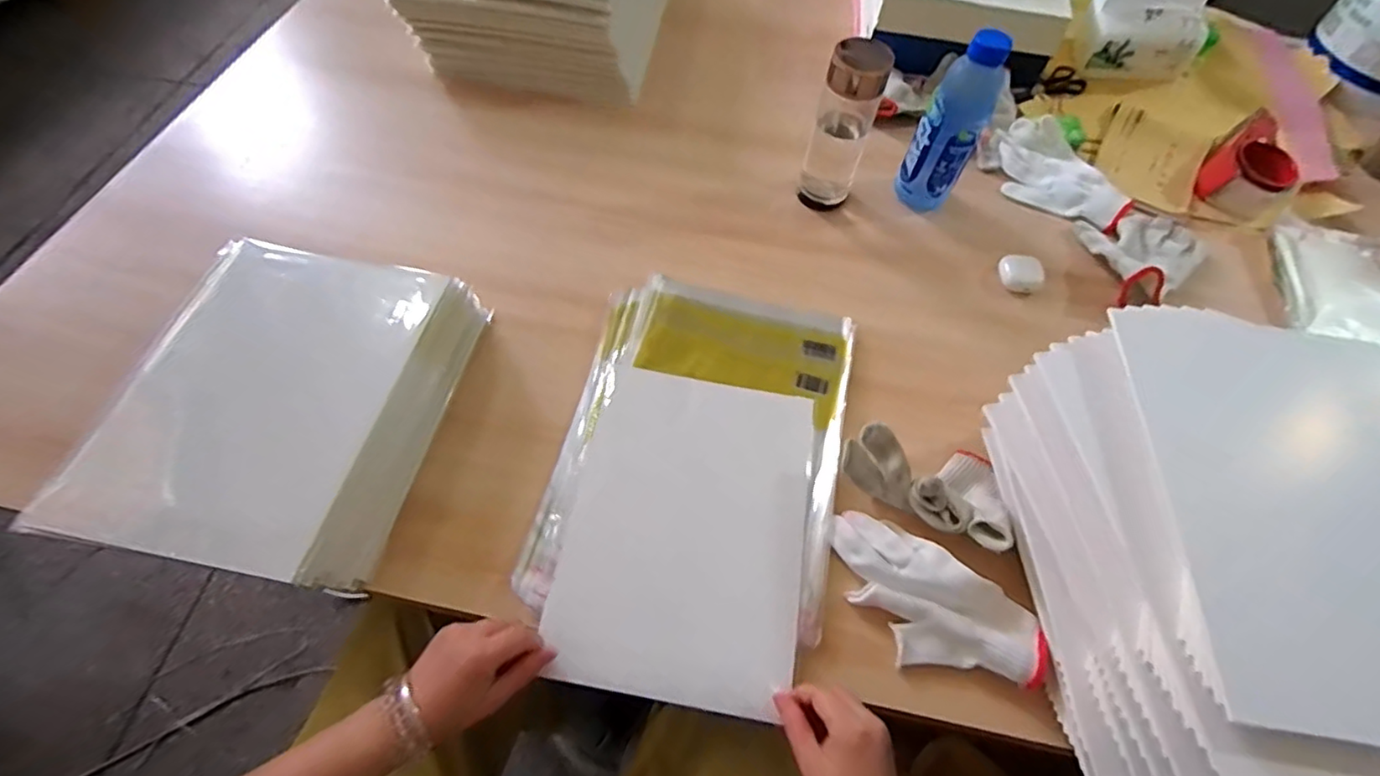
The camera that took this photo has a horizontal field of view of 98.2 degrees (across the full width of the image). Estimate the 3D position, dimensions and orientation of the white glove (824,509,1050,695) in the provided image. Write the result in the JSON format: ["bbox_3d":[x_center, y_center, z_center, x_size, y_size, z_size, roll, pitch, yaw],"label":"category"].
[{"bbox_3d":[0.200,0.179,0.503,0.187,0.030,0.089,37,64,17],"label":"white glove"}]

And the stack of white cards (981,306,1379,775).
[{"bbox_3d":[0.404,0.135,0.462,0.269,0.183,0.356,-4,60,-6],"label":"stack of white cards"}]

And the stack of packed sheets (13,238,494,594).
[{"bbox_3d":[-0.355,0.010,0.538,0.231,0.077,0.302,11,60,3],"label":"stack of packed sheets"}]

